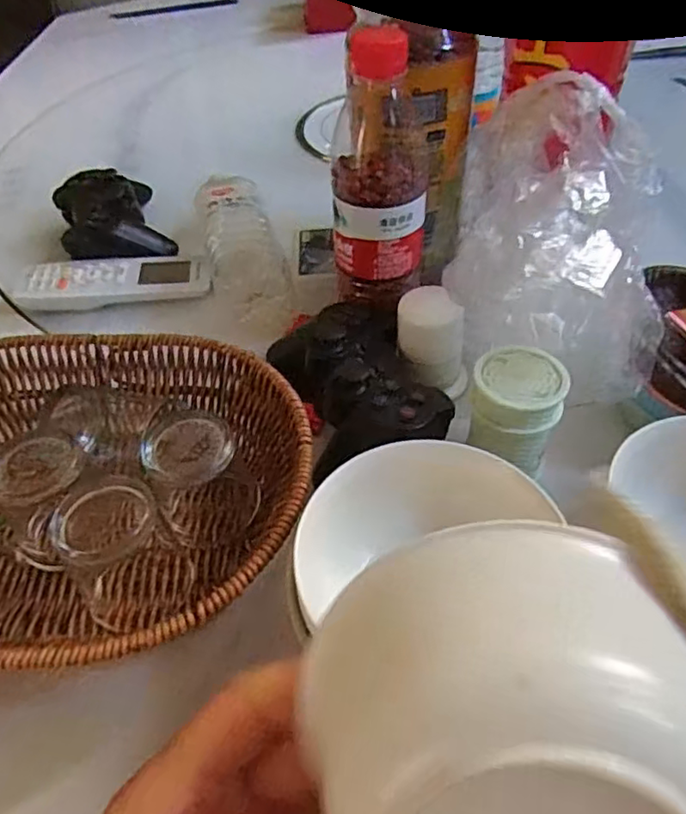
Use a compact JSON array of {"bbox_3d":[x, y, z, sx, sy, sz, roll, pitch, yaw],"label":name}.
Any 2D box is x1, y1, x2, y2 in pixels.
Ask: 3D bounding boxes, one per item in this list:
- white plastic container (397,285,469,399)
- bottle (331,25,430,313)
[{"bbox_3d":[0.059,-0.043,0.404,0.047,0.058,0.045,1,46,5],"label":"white plastic container"},{"bbox_3d":[0.022,-0.148,0.393,0.064,0.155,0.052,-2,45,2],"label":"bottle"}]

